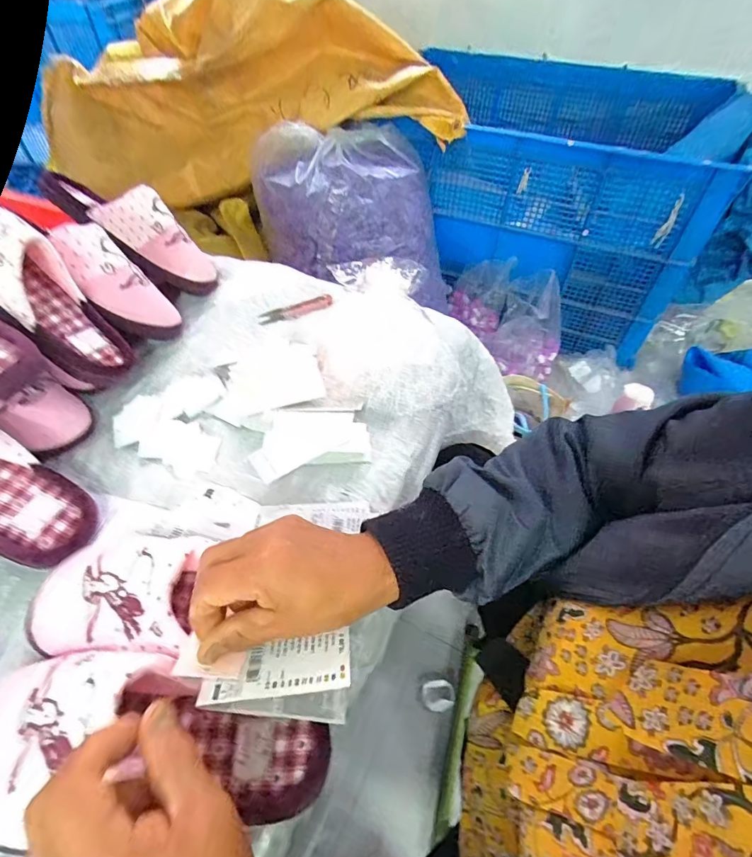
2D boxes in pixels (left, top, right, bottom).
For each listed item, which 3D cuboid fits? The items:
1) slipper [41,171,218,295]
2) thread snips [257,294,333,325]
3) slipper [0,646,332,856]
[{"bbox_3d":[-0.319,-0.273,0.590,0.231,0.079,0.082,31,54,-9],"label":"slipper"},{"bbox_3d":[-0.111,-0.164,0.616,0.103,0.006,0.026,-15,53,4],"label":"thread snips"},{"bbox_3d":[-0.153,0.200,0.279,0.244,0.053,0.104,6,52,2],"label":"slipper"}]

